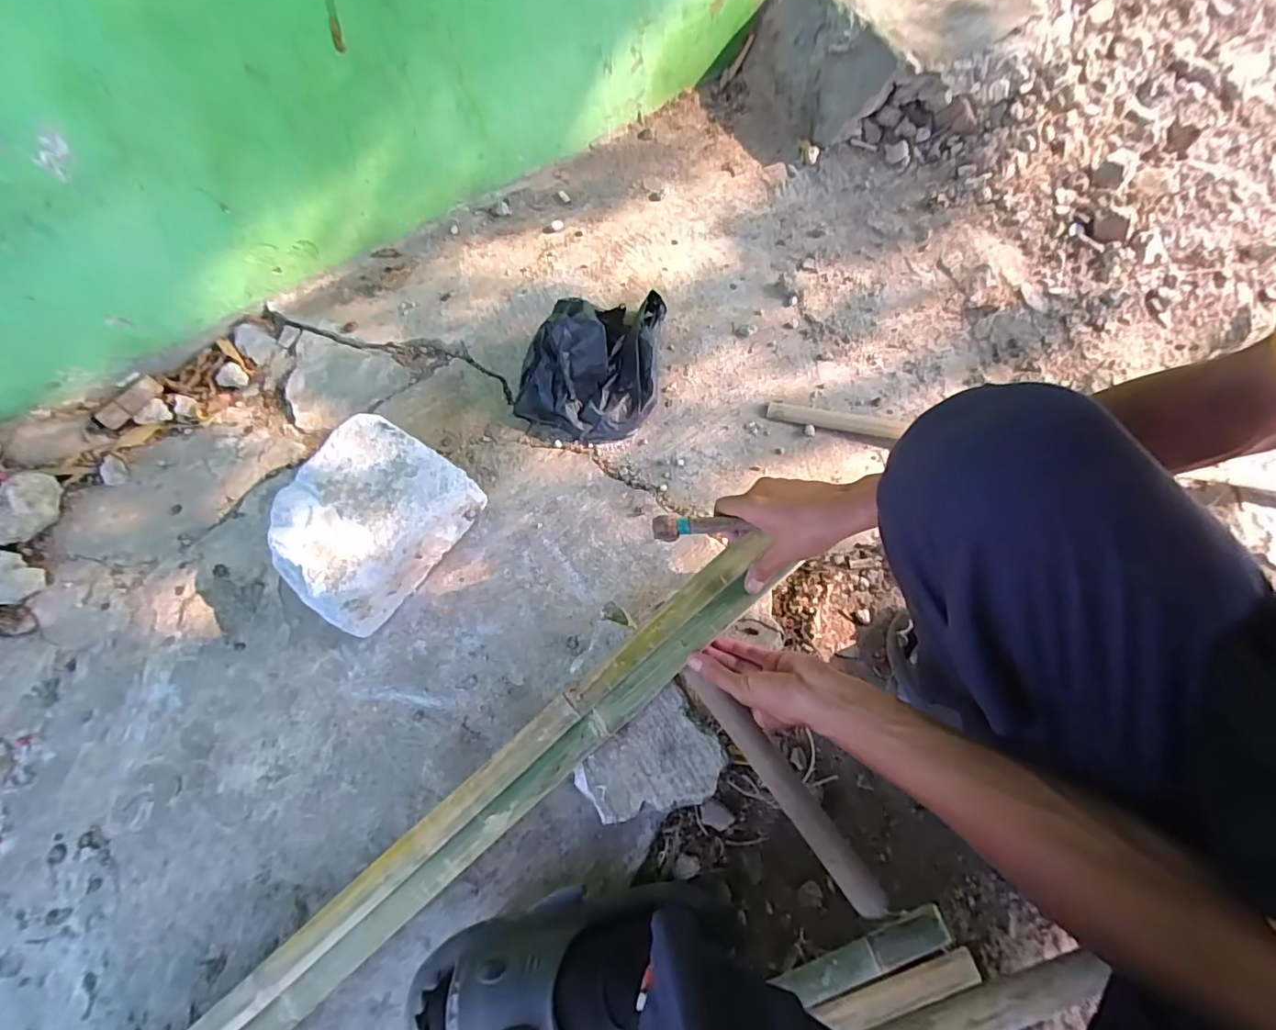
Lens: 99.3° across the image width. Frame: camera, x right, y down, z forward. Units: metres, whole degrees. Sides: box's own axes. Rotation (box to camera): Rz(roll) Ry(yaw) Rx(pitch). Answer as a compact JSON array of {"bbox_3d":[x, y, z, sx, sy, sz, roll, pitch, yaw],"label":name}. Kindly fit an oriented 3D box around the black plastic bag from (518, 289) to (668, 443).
[{"bbox_3d":[-0.069,-0.225,0.746,0.187,0.109,0.219,3,70,4],"label":"black plastic bag"}]

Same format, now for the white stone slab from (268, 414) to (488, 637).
[{"bbox_3d":[-0.336,0.006,0.679,0.181,0.098,0.218,33,74,14],"label":"white stone slab"}]

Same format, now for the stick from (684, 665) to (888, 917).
[{"bbox_3d":[0.141,0.259,0.527,0.032,0.026,0.262,-35,71,-13],"label":"stick"}]

